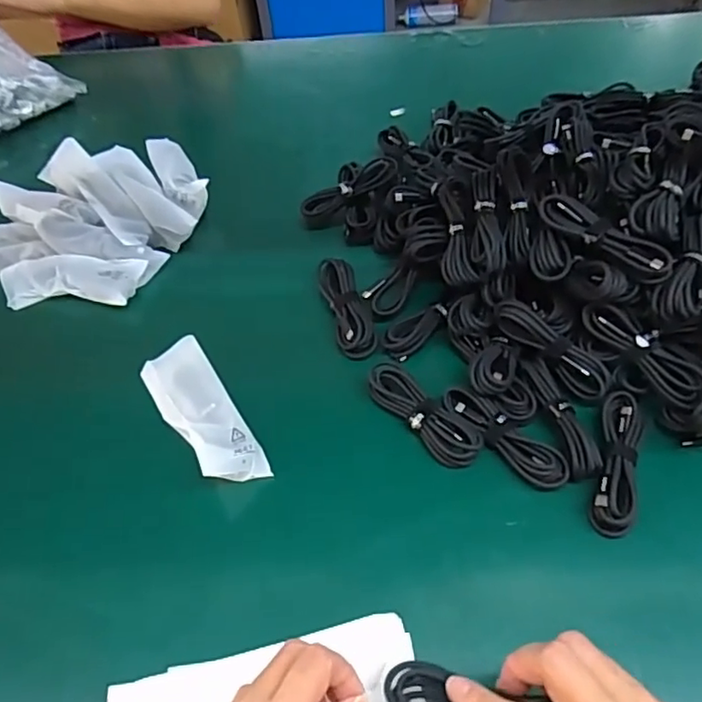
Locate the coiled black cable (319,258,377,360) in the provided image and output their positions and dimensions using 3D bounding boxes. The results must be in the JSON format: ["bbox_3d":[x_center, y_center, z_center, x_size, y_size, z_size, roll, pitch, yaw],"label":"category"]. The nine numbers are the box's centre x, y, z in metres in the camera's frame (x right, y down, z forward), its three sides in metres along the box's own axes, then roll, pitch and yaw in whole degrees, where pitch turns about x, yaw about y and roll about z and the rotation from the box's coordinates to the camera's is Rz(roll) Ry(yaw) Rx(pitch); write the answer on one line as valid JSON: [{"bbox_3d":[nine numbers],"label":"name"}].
[{"bbox_3d":[-0.005,-0.042,0.564,0.033,0.028,0.108,-15,52,-7],"label":"coiled black cable"}]

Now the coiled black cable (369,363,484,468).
[{"bbox_3d":[0.058,0.052,0.485,0.033,0.029,0.107,-37,58,-22],"label":"coiled black cable"}]

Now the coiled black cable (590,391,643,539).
[{"bbox_3d":[0.202,0.083,0.447,0.032,0.023,0.111,14,54,15],"label":"coiled black cable"}]

